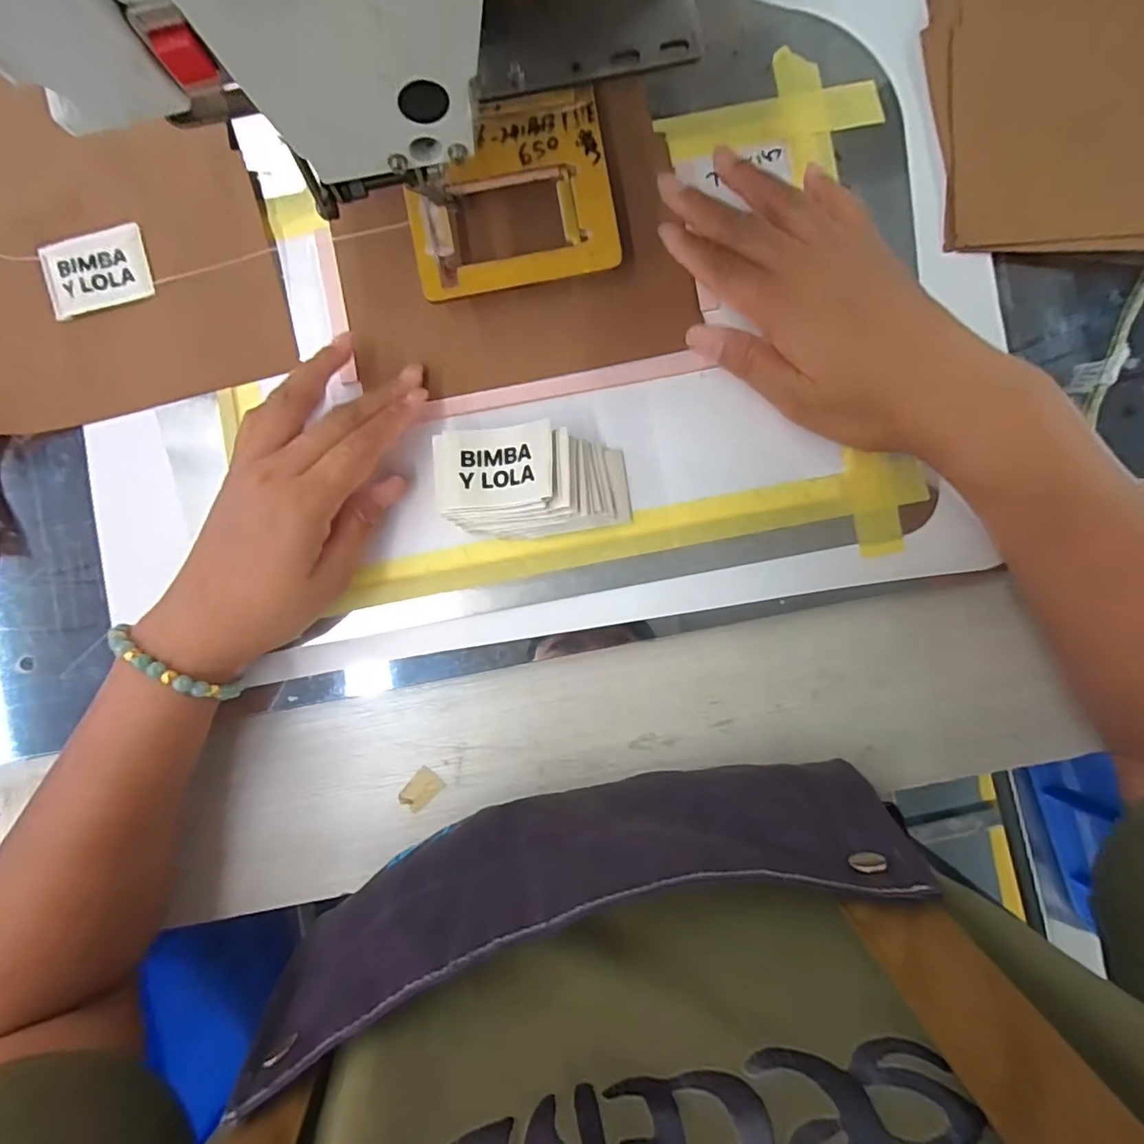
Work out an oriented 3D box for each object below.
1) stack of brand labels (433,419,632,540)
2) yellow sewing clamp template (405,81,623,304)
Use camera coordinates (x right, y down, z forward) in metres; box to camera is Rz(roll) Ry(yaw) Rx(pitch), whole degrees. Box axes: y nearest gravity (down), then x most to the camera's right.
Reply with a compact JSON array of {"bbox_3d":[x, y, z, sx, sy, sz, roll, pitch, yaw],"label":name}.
[{"bbox_3d":[-0.019,-0.047,0.281,0.098,0.035,0.054,-4,89,0],"label":"stack of brand labels"},{"bbox_3d":[-0.033,-0.195,0.282,0.104,0.007,0.088,-11,93,1],"label":"yellow sewing clamp template"}]

